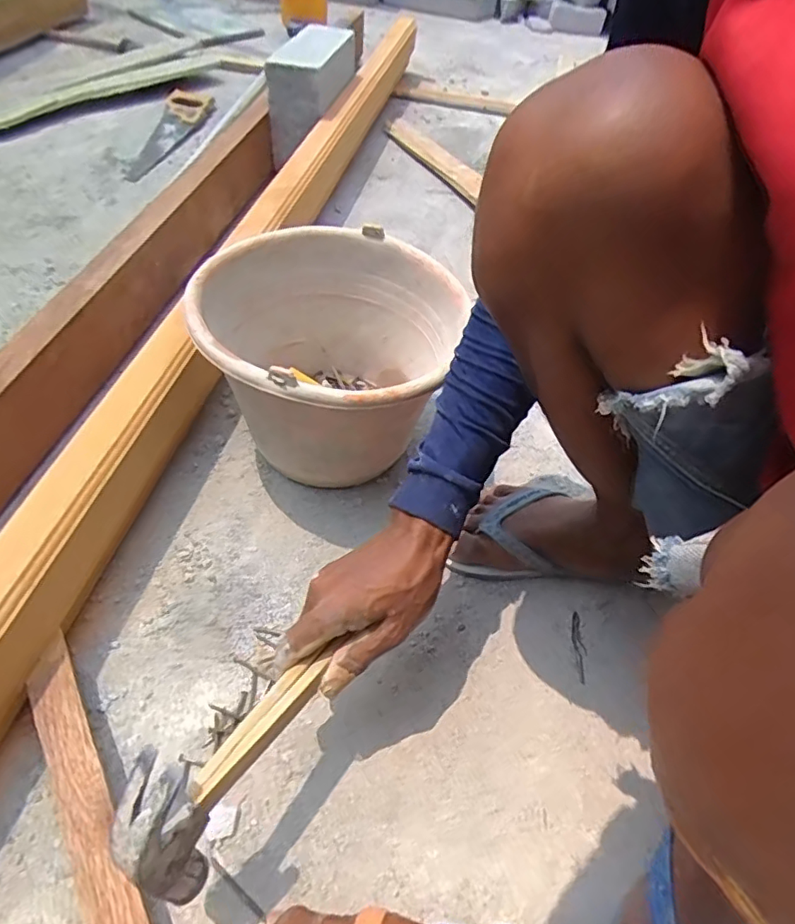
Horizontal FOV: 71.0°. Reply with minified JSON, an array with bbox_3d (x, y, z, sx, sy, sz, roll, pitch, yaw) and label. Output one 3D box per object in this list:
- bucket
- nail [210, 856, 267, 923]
[{"bbox_3d":[-0.081,-0.100,0.629,0.254,0.211,0.253,3,50,-4],"label":"bucket"},{"bbox_3d":[-0.118,0.313,0.409,0.059,0.006,0.005,29,53,25],"label":"nail"}]

